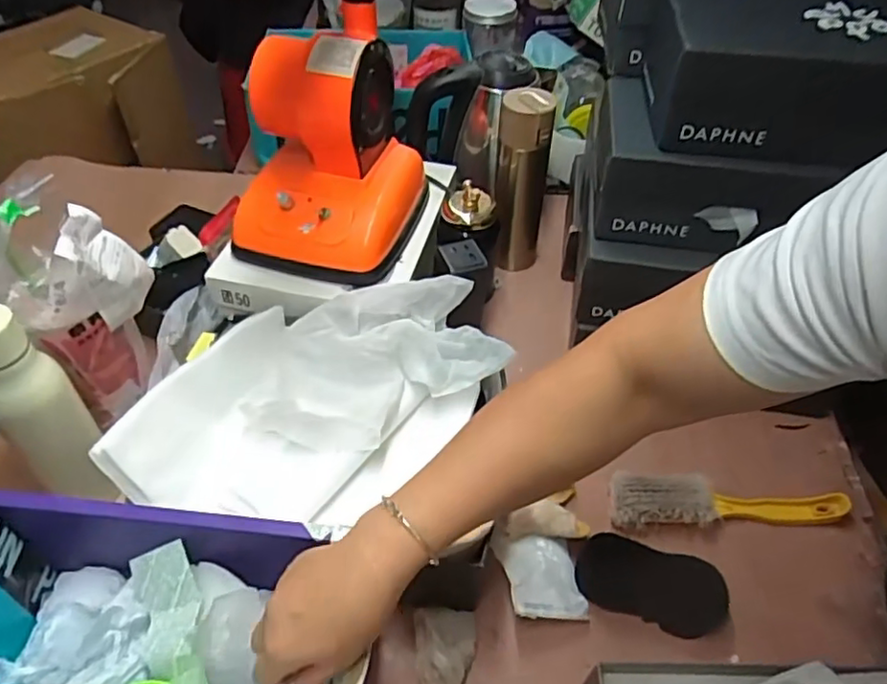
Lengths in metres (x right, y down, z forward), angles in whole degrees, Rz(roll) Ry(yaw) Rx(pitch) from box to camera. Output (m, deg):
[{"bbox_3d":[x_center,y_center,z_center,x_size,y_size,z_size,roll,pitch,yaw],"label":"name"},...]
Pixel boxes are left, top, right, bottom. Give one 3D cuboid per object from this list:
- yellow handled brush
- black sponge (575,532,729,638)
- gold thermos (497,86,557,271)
[{"bbox_3d":[0.285,0.159,0.648,0.235,0.031,0.048,0,48,-3],"label":"yellow handled brush"},{"bbox_3d":[0.192,0.225,0.595,0.135,0.031,0.063,15,49,10],"label":"black sponge"},{"bbox_3d":[0.101,-0.206,0.839,0.066,0.235,0.077,7,48,4],"label":"gold thermos"}]

